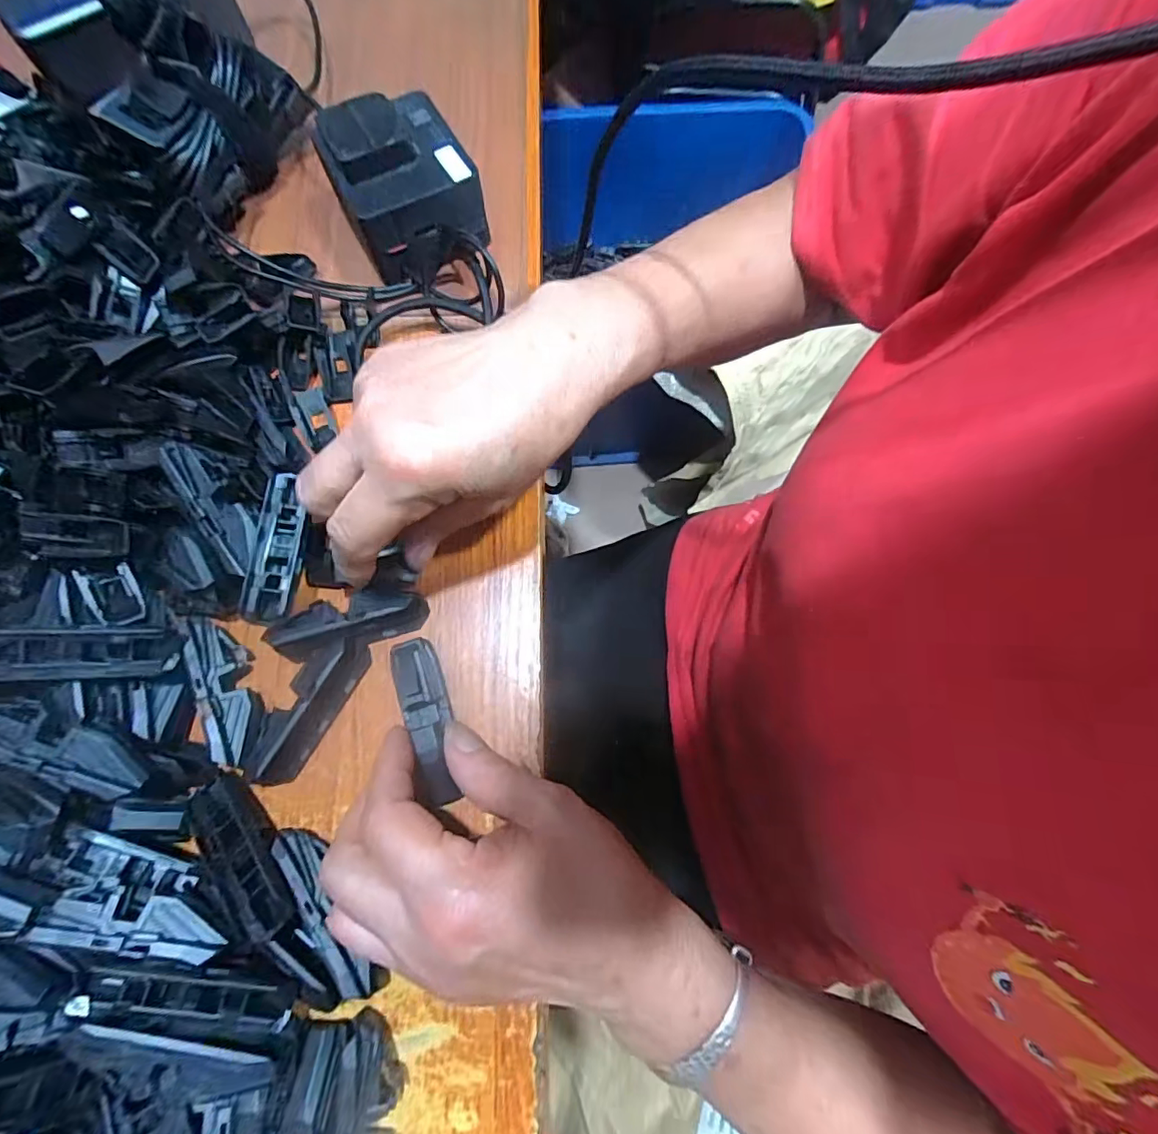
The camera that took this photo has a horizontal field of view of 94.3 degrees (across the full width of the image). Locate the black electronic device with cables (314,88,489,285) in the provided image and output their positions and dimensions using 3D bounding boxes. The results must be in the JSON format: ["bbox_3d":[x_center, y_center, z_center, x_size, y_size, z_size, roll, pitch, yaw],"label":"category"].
[{"bbox_3d":[-0.098,-0.215,0.306,0.073,0.057,0.086,-27,76,-8],"label":"black electronic device with cables"}]

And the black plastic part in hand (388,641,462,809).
[{"bbox_3d":[-0.070,0.070,0.247,0.021,0.017,0.073,-16,69,-5],"label":"black plastic part in hand"}]

